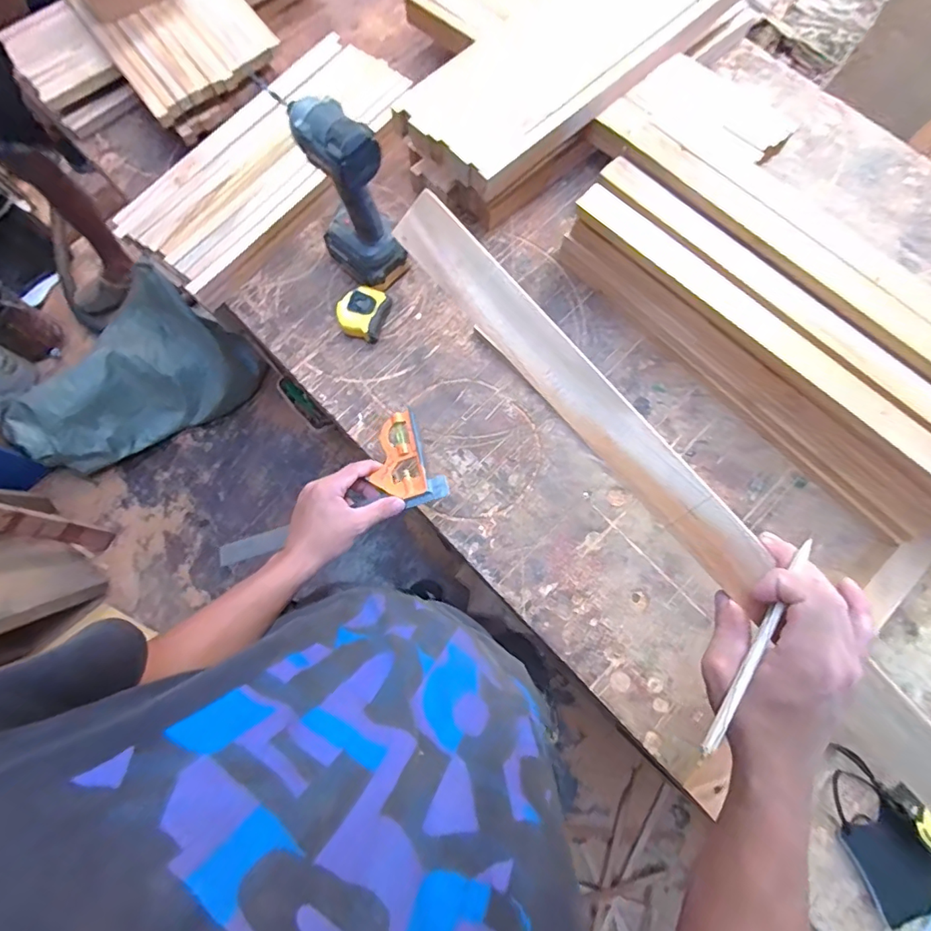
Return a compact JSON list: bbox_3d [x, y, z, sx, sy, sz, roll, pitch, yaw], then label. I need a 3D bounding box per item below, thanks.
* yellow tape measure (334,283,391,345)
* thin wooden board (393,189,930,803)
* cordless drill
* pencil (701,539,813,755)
[{"bbox_3d":[-0.149,-0.222,0.702,0.069,0.040,0.074,18,76,5],"label":"yellow tape measure"},{"bbox_3d":[0.157,0.030,0.344,0.574,0.009,0.044,47,115,3],"label":"thin wooden board"},{"bbox_3d":[-0.153,-0.345,0.641,0.125,0.247,0.073,41,80,10],"label":"cordless drill"},{"bbox_3d":[0.187,0.114,0.307,0.007,0.007,0.148,30,83,9],"label":"pencil"}]

